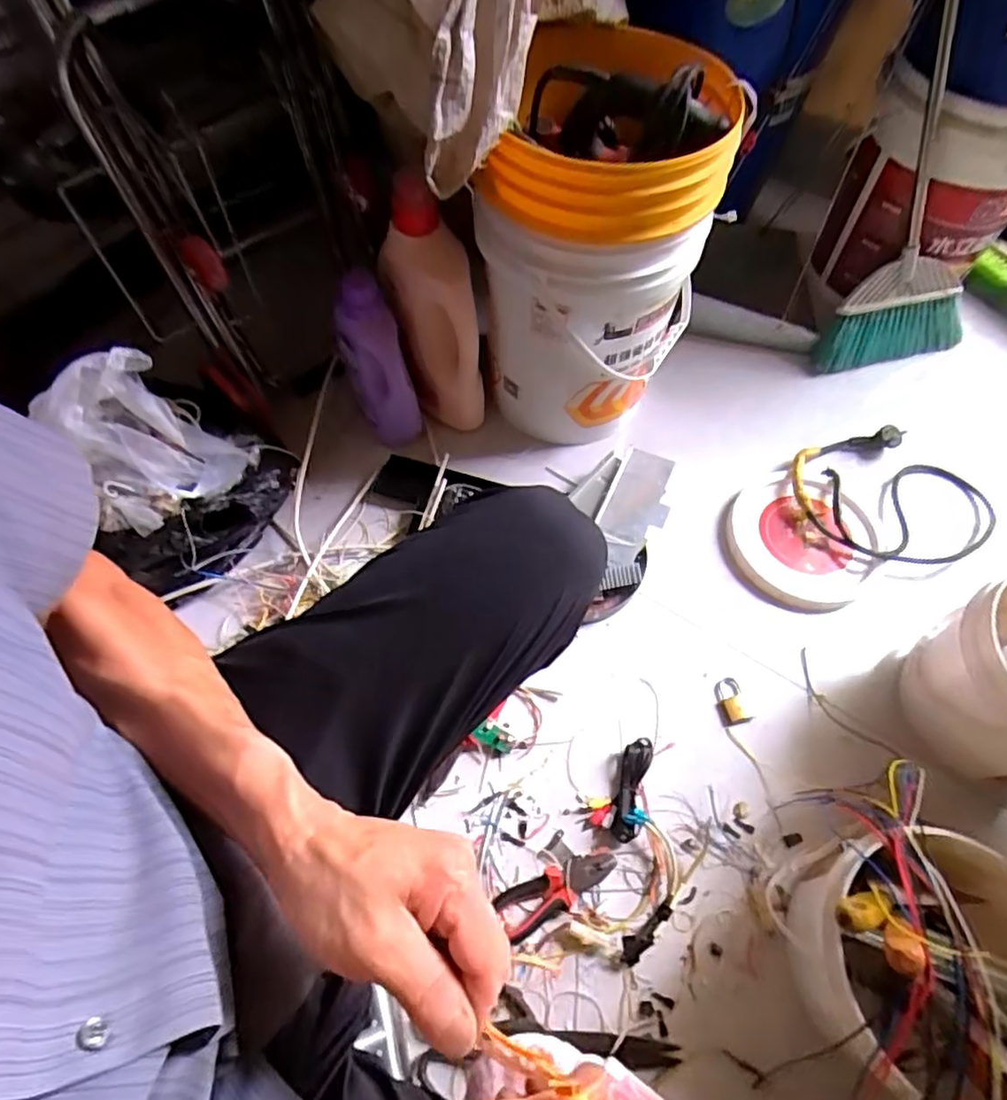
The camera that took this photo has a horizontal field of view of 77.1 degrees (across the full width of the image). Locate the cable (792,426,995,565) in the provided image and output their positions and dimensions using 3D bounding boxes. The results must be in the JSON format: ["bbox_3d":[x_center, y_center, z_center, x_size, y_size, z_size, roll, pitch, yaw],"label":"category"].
[{"bbox_3d":[0.595,-0.078,0.978,0.279,0.072,0.258,0,61,0],"label":"cable"}]

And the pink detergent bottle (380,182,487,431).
[{"bbox_3d":[-0.101,-0.335,0.918,0.108,0.346,0.134,-18,63,-10],"label":"pink detergent bottle"}]

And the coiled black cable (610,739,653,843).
[{"bbox_3d":[0.156,0.290,0.774,0.033,0.023,0.124,17,63,9],"label":"coiled black cable"}]

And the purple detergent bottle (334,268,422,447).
[{"bbox_3d":[-0.187,-0.272,0.948,0.081,0.257,0.107,-23,63,-12],"label":"purple detergent bottle"}]

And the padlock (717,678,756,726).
[{"bbox_3d":[0.303,0.200,0.837,0.039,0.011,0.061,-11,62,-6],"label":"padlock"}]

